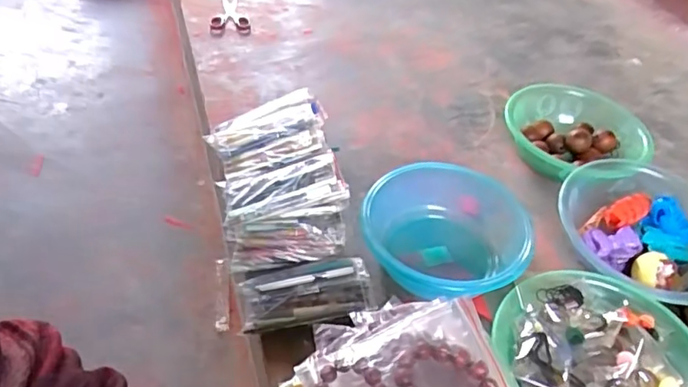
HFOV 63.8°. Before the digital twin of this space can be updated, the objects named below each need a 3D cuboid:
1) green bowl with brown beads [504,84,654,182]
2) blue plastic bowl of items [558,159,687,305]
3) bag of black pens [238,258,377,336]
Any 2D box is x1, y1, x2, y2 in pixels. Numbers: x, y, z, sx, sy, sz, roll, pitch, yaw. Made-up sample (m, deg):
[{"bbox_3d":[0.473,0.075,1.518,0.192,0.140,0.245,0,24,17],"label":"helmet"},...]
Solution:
[{"bbox_3d":[0.385,-0.098,0.935,0.234,0.078,0.207,5,45,-3],"label":"green bowl with brown beads"},{"bbox_3d":[0.419,0.054,0.784,0.219,0.087,0.210,4,45,-4],"label":"blue plastic bowl of items"},{"bbox_3d":[-0.048,0.125,0.692,0.163,0.018,0.082,-9,60,-5],"label":"bag of black pens"}]

